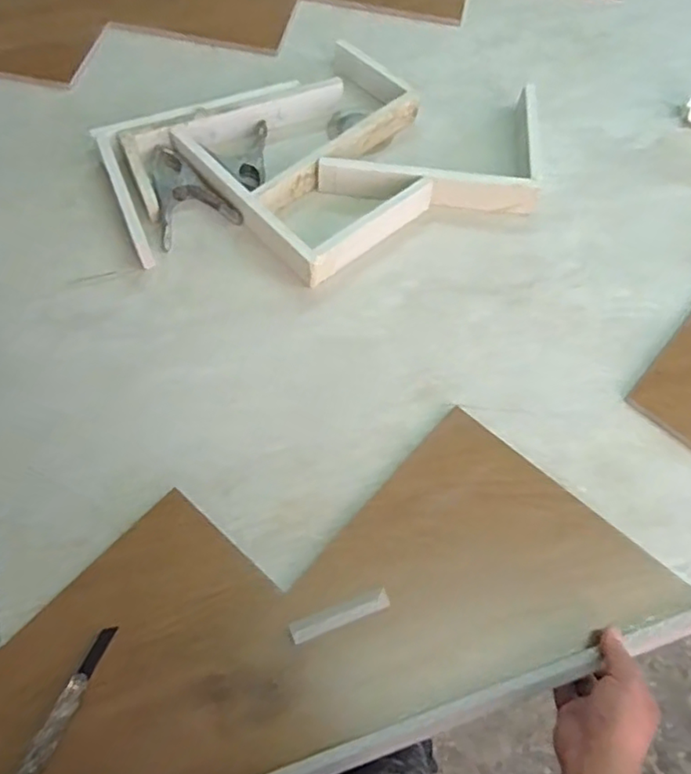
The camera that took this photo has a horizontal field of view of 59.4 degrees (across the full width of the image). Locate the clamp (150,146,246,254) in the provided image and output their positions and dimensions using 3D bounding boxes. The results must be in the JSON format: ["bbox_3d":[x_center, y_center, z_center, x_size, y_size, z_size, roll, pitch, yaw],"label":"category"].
[{"bbox_3d":[-0.220,-0.262,0.816,0.113,0.032,0.150,-24,65,-15],"label":"clamp"}]

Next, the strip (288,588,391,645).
[{"bbox_3d":[-0.005,0.220,0.585,0.098,0.008,0.019,-18,64,-12],"label":"strip"}]

